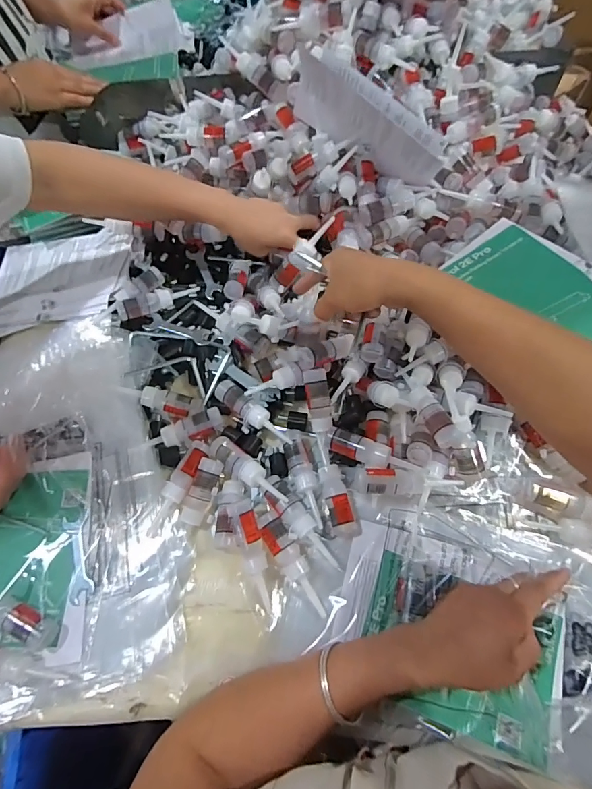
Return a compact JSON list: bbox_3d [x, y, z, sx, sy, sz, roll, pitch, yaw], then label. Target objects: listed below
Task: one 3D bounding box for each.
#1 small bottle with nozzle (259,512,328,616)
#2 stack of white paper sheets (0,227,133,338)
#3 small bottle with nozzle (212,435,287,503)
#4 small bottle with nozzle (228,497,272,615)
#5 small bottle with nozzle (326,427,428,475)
[{"bbox_3d":[-0.003,0.170,0.421,0.025,0.025,0.108,-31,78,-14],"label":"small bottle with nozzle"},{"bbox_3d":[-0.350,-0.170,0.614,0.226,0.019,0.173,-6,58,9],"label":"stack of white paper sheets"},{"bbox_3d":[-0.052,0.081,0.447,0.105,0.023,0.026,38,69,19],"label":"small bottle with nozzle"},{"bbox_3d":[-0.043,0.161,0.420,0.025,0.021,0.111,-15,91,-7],"label":"small bottle with nozzle"},{"bbox_3d":[0.082,0.064,0.440,0.104,0.025,0.024,22,64,13],"label":"small bottle with nozzle"}]

